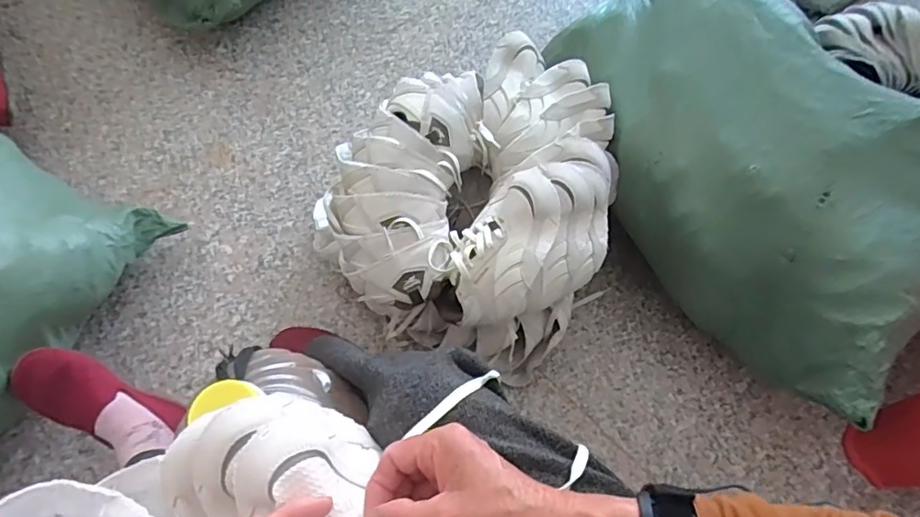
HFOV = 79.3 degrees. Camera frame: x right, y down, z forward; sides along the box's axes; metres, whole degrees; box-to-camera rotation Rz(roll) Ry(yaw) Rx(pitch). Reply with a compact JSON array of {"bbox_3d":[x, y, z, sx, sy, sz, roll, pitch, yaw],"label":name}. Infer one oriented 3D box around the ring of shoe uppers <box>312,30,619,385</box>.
[{"bbox_3d":[0.032,-0.088,0.805,0.335,0.246,0.395,18,65,8],"label":"ring of shoe uppers"}]

